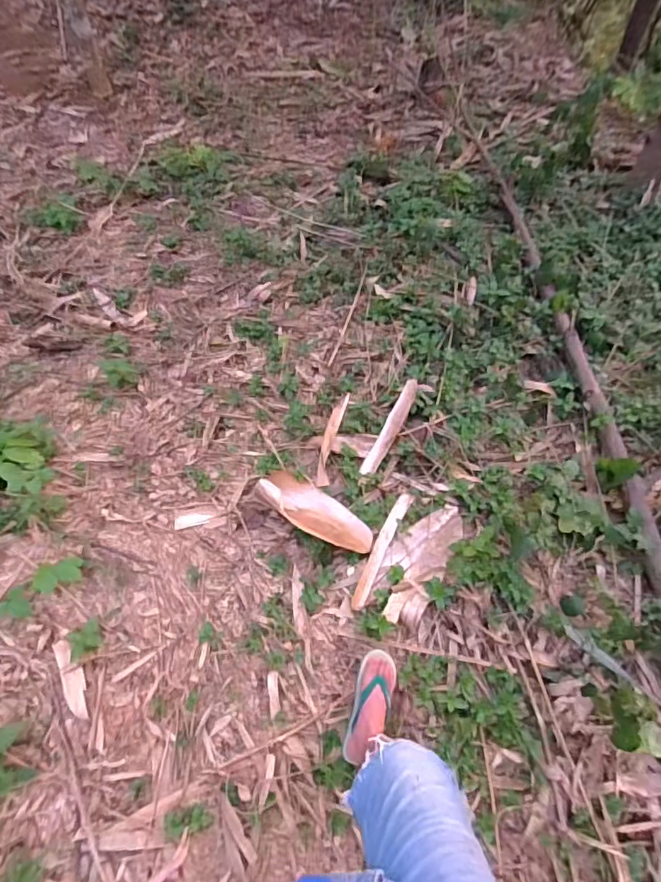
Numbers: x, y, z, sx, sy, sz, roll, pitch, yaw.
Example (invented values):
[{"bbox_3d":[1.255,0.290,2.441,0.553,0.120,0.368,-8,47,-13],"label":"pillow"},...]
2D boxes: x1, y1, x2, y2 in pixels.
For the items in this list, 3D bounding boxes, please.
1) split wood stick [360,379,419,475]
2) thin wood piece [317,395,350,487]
[{"bbox_3d":[0.206,-0.046,1.703,0.057,0.031,0.359,27,82,14],"label":"split wood stick"},{"bbox_3d":[0.003,-0.006,1.694,0.052,0.035,0.333,13,71,6],"label":"thin wood piece"}]

